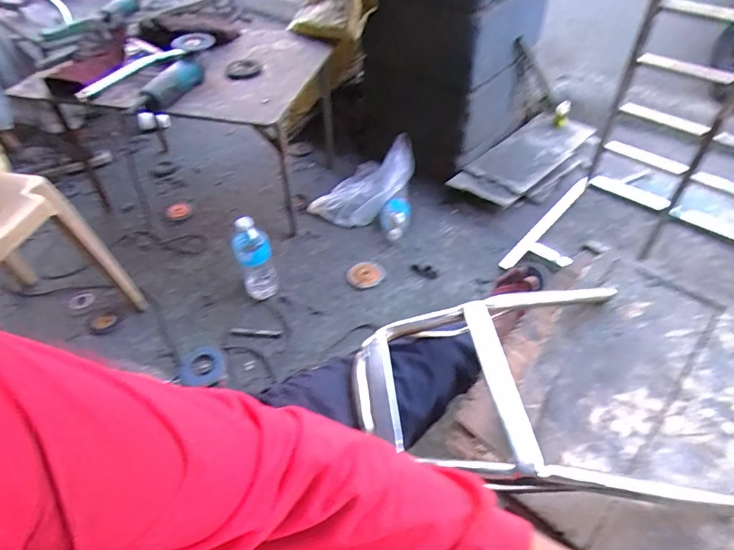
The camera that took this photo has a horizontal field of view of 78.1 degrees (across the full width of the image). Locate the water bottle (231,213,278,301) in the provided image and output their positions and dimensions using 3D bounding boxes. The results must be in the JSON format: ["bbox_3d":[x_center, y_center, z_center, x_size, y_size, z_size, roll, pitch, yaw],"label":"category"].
[{"bbox_3d":[-0.291,-0.043,1.171,0.085,0.251,0.085,-25,50,-17],"label":"water bottle"}]

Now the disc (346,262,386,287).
[{"bbox_3d":[-0.004,-0.005,1.270,0.106,0.019,0.108,-3,47,3],"label":"disc"}]

